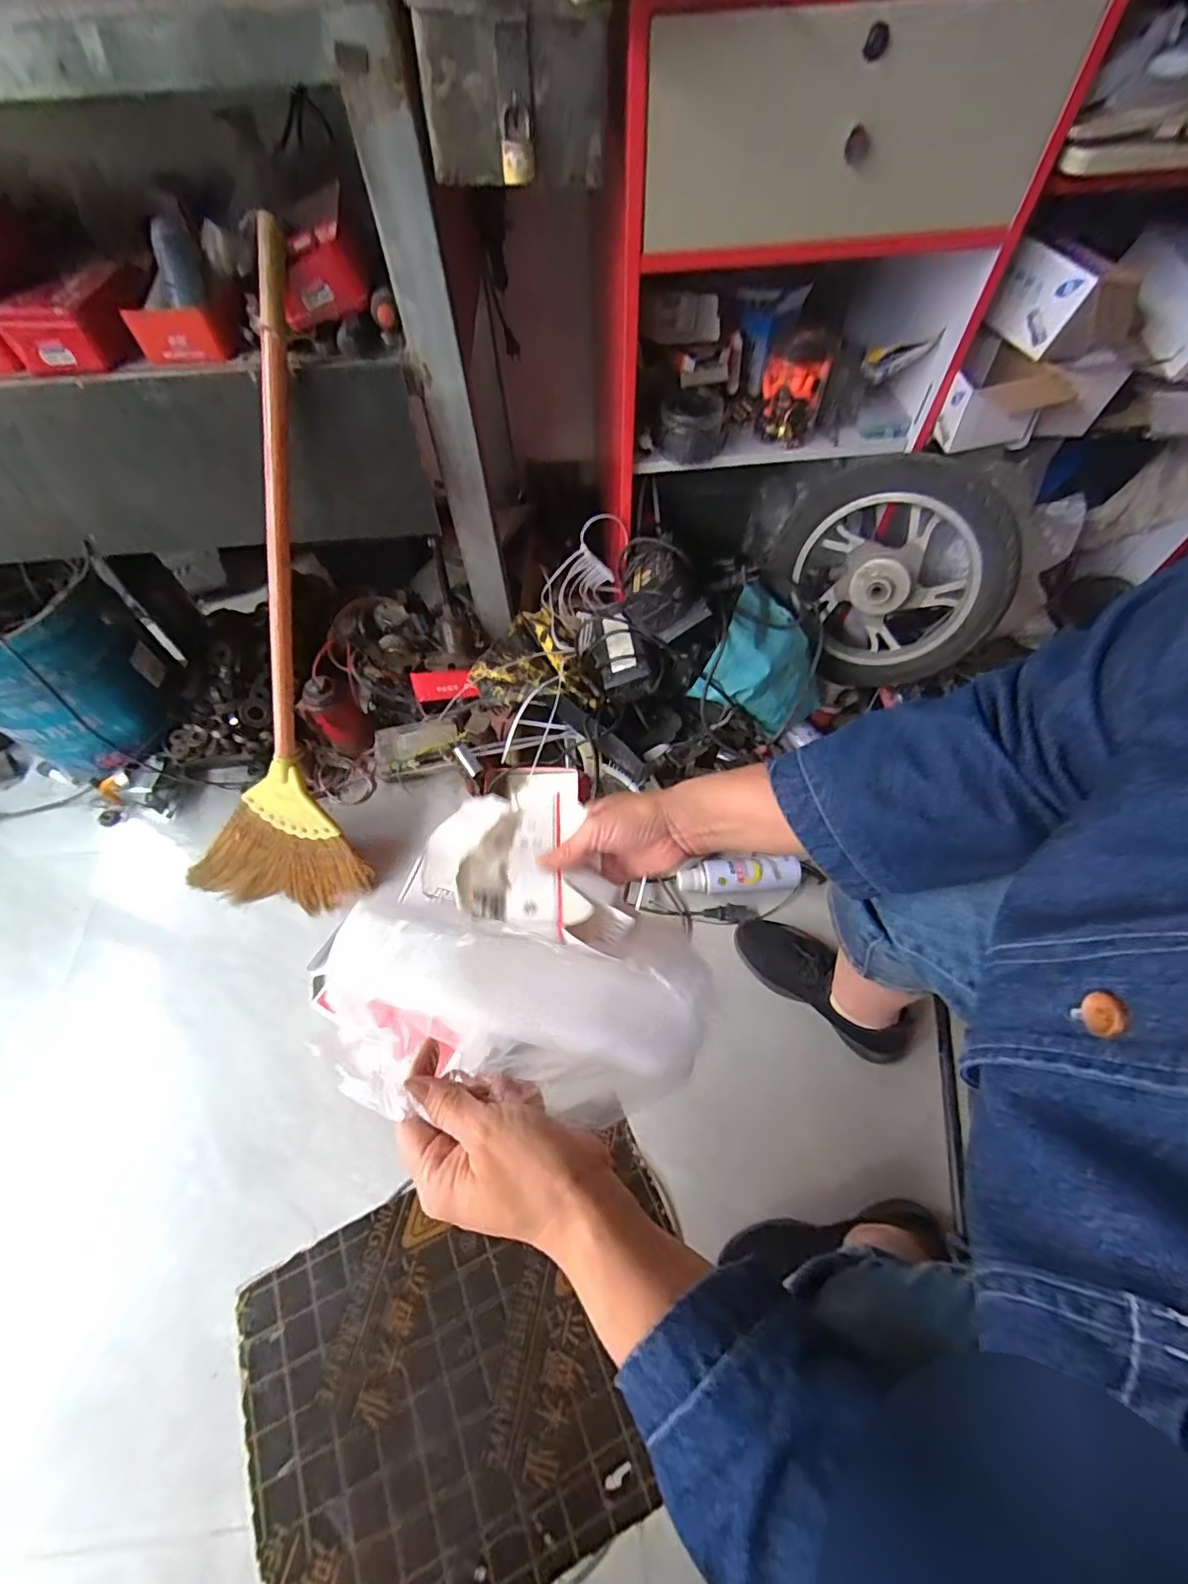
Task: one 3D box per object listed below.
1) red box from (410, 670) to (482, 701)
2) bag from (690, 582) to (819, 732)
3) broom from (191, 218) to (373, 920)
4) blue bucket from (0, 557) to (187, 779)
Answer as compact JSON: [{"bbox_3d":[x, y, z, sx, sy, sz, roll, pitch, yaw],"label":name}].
[{"bbox_3d":[-0.257,-0.187,0.988,0.108,0.052,0.020,-6,31,-11],"label":"red box"},{"bbox_3d":[0.286,-0.198,0.929,0.176,0.160,0.223,26,63,16],"label":"bag"},{"bbox_3d":[-0.423,-0.194,0.748,0.280,0.855,0.071,19,25,13],"label":"broom"},{"bbox_3d":[-0.857,-0.214,0.909,0.252,0.287,0.252,-1,59,1],"label":"blue bucket"}]

